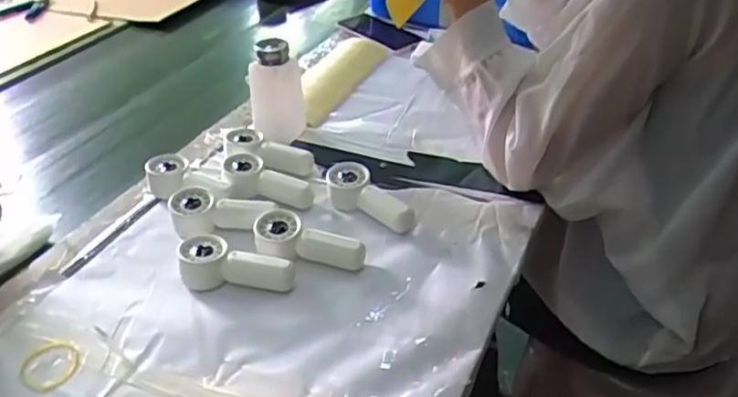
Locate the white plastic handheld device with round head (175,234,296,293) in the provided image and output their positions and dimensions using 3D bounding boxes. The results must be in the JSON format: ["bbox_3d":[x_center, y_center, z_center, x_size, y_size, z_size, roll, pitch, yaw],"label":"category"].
[{"bbox_3d":[-0.125,0.064,0.608,0.110,0.034,0.049,9,36,15],"label":"white plastic handheld device with round head"}]

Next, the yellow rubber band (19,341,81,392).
[{"bbox_3d":[-0.264,0.137,0.534,0.050,0.004,0.047,-1,35,1],"label":"yellow rubber band"}]

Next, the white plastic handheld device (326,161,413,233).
[{"bbox_3d":[-0.002,-0.001,0.687,0.045,0.037,0.106,-25,41,-29],"label":"white plastic handheld device"}]

